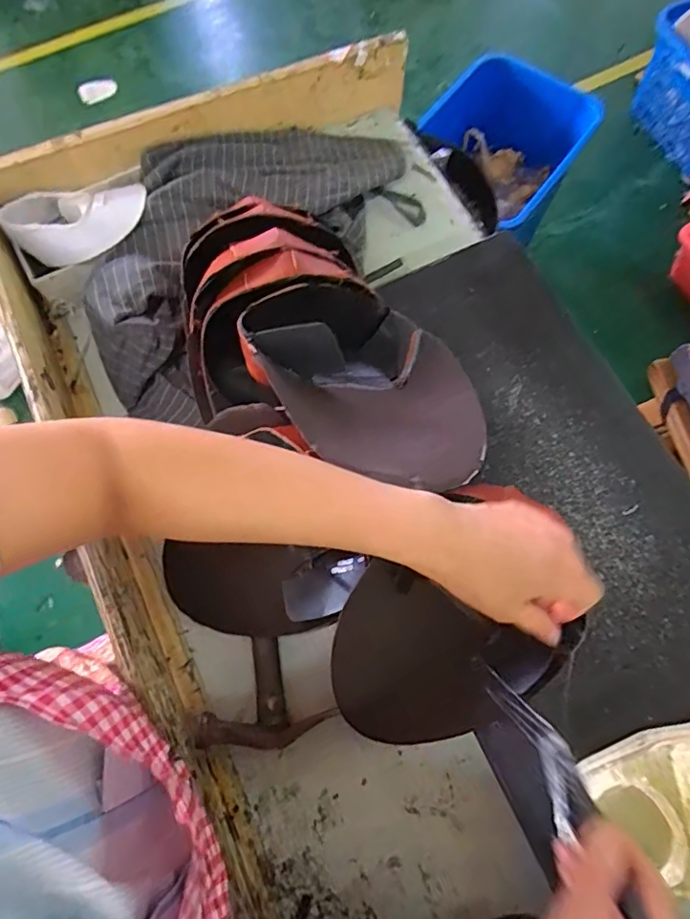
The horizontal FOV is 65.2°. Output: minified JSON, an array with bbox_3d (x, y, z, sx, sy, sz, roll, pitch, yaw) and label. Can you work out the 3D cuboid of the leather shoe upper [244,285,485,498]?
[{"bbox_3d":[0.026,-0.062,0.444,0.156,0.105,0.212,-29,74,-9],"label":"leather shoe upper"}]

